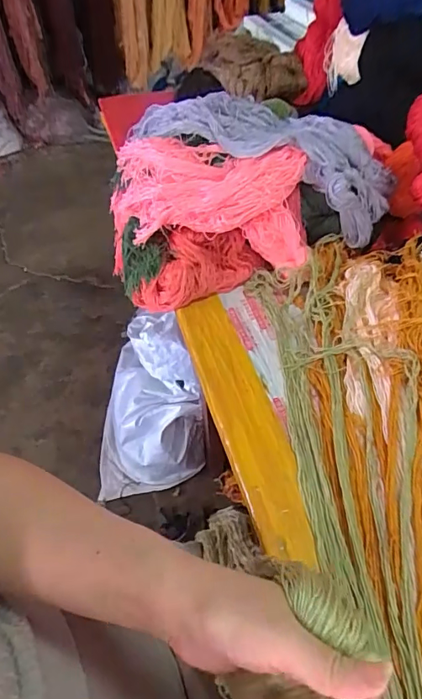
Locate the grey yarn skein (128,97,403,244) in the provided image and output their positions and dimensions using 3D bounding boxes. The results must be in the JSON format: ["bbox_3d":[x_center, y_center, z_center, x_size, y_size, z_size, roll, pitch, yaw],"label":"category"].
[{"bbox_3d":[0.063,-0.287,0.692,0.402,0.106,0.139,23,54,7],"label":"grey yarn skein"}]

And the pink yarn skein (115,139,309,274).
[{"bbox_3d":[-0.026,-0.198,0.675,0.316,0.170,0.113,6,48,8],"label":"pink yarn skein"}]

